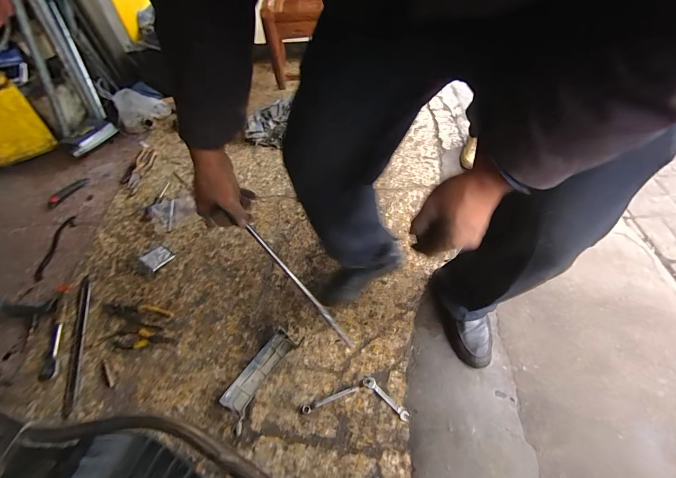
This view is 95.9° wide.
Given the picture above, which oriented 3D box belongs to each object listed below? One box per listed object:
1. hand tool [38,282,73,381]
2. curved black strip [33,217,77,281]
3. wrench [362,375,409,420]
[{"bbox_3d":[-0.755,0.230,0.812,0.043,0.032,0.285,-18,56,-10],"label":"hand tool"},{"bbox_3d":[-0.922,0.025,0.997,0.035,0.016,0.262,-5,54,-1],"label":"curved black strip"},{"bbox_3d":[0.109,0.365,0.702,0.121,0.004,0.025,37,64,25],"label":"wrench"}]

